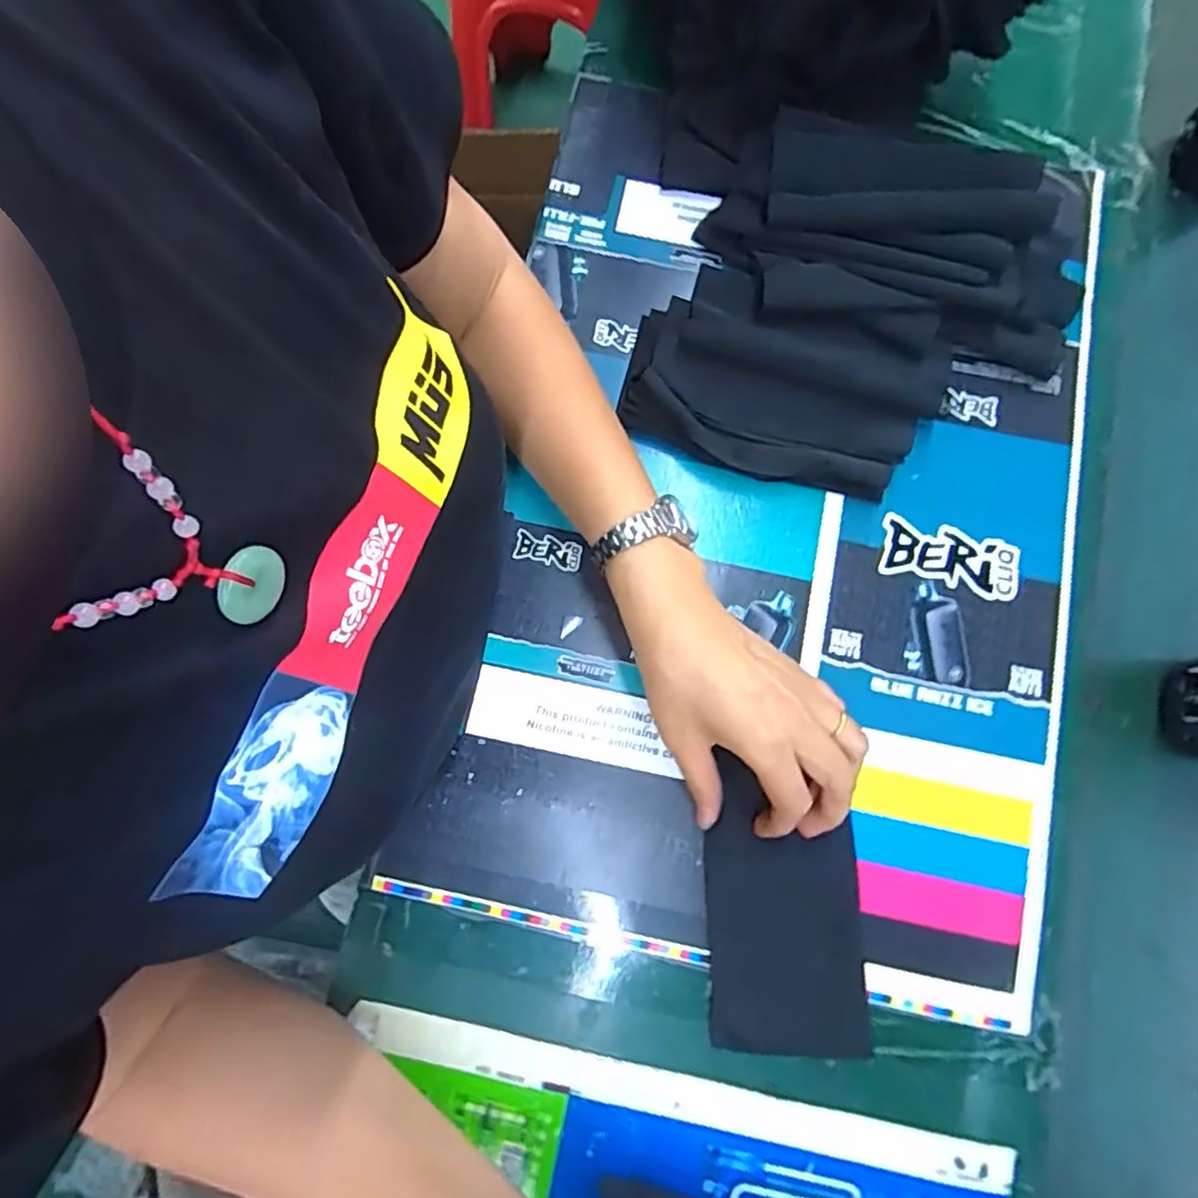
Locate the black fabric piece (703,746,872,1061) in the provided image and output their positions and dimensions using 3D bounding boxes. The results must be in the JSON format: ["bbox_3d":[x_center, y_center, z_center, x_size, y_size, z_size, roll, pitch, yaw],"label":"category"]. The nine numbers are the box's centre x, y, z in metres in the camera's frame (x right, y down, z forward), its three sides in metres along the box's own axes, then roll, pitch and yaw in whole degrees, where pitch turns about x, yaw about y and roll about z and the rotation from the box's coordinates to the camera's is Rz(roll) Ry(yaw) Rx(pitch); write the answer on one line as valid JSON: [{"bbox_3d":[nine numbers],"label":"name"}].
[{"bbox_3d":[0.104,0.172,0.368,0.084,0.014,0.152,-1,79,-1],"label":"black fabric piece"}]

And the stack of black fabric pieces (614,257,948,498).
[{"bbox_3d":[0.116,-0.140,0.420,0.185,0.033,0.129,21,80,3],"label":"stack of black fabric pieces"}]

